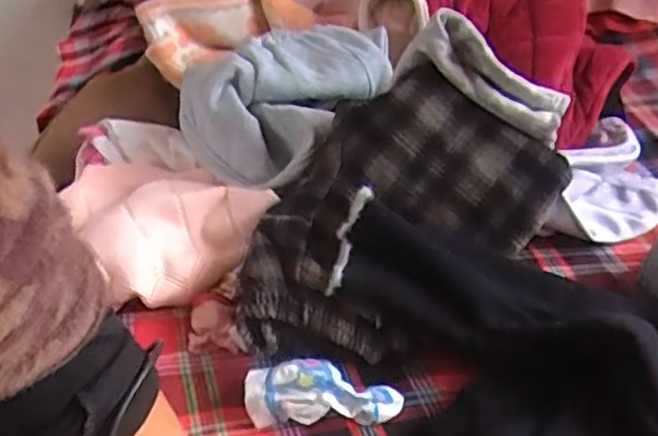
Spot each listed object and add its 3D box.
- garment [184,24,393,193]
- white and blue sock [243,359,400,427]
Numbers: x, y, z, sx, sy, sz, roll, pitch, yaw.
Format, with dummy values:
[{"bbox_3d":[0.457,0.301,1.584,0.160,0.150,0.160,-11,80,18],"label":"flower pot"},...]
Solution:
[{"bbox_3d":[-0.059,-0.171,0.875,0.269,0.111,0.239,-35,51,-31],"label":"garment"},{"bbox_3d":[-0.006,0.167,0.647,0.150,0.043,0.067,-6,42,-3],"label":"white and blue sock"}]

